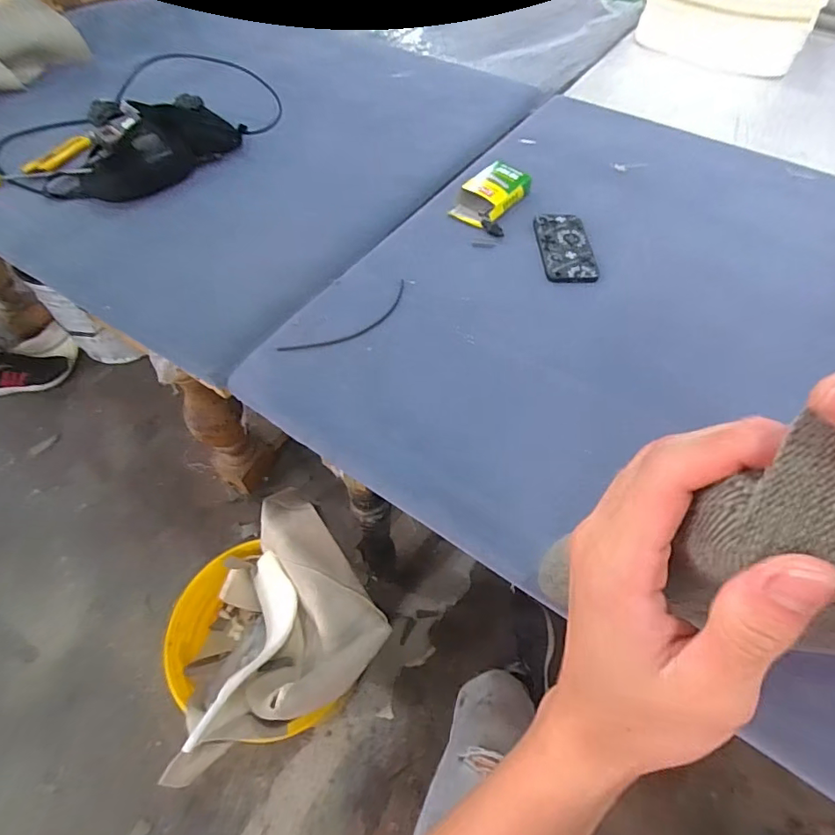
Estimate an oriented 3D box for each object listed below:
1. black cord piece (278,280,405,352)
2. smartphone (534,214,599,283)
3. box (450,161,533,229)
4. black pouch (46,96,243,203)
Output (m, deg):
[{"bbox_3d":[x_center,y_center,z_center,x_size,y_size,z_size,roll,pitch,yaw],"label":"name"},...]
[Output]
[{"bbox_3d":[-0.095,-0.136,0.729,0.215,0.004,0.050,-33,68,-16],"label":"black cord piece"},{"bbox_3d":[0.235,-0.273,0.801,0.079,0.005,0.167,0,56,0],"label":"smartphone"},{"bbox_3d":[0.125,-0.383,0.859,0.083,0.032,0.142,37,64,23],"label":"box"},{"bbox_3d":[-0.497,-0.483,0.901,0.206,0.065,0.309,30,61,19],"label":"black pouch"}]

